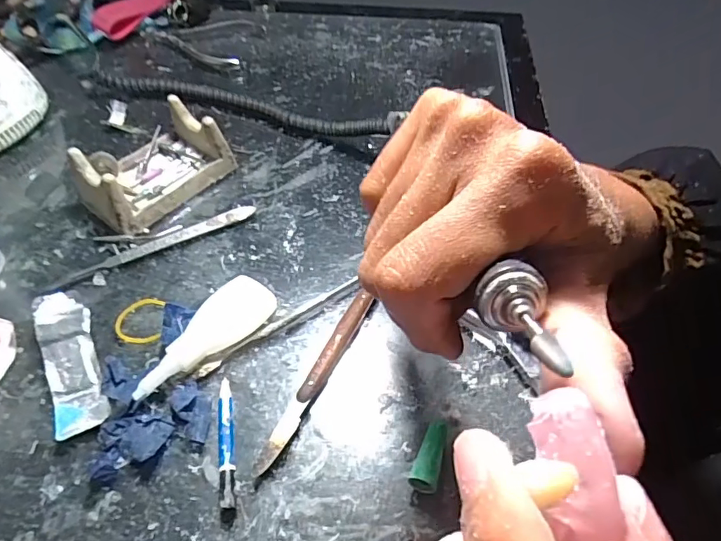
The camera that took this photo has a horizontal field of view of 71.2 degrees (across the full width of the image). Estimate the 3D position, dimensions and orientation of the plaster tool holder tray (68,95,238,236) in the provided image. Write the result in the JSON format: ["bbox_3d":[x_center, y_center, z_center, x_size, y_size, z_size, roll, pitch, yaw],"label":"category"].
[{"bbox_3d":[-0.151,-0.077,0.359,0.064,0.043,0.095,32,58,23],"label":"plaster tool holder tray"}]

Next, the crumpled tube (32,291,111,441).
[{"bbox_3d":[-0.160,0.049,0.276,0.026,0.015,0.087,-21,55,-16],"label":"crumpled tube"}]

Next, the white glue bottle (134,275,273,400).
[{"bbox_3d":[-0.085,0.040,0.283,0.031,0.016,0.087,28,56,20],"label":"white glue bottle"}]

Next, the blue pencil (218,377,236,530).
[{"bbox_3d":[-0.067,0.087,0.250,0.008,0.009,0.072,-8,52,-7],"label":"blue pencil"}]

